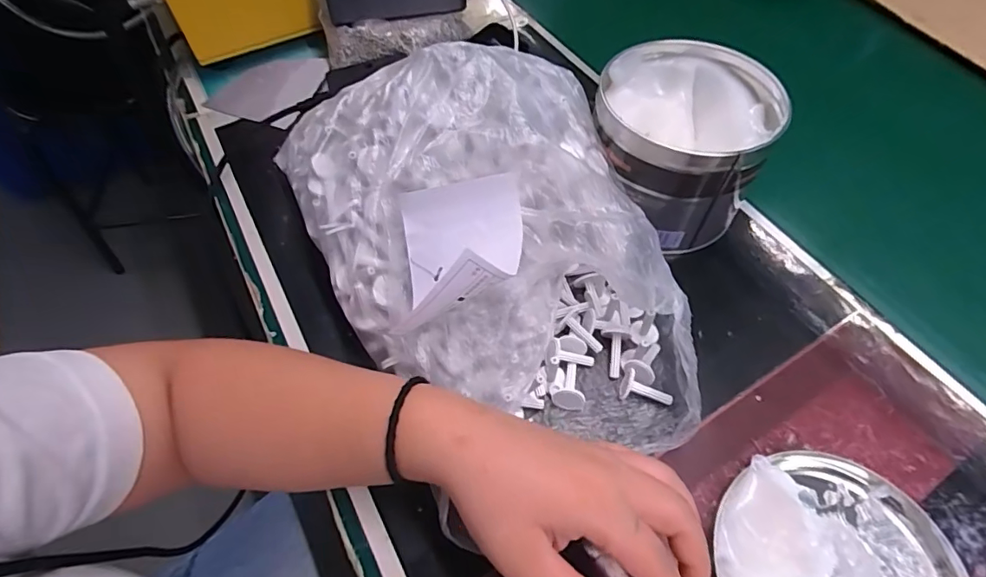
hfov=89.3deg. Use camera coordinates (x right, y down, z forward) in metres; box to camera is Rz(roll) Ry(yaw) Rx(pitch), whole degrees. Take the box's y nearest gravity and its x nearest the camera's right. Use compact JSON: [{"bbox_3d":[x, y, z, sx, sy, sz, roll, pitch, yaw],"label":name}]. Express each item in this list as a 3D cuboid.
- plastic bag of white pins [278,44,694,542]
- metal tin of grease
[{"bbox_3d":[-0.007,-0.029,0.322,0.210,0.114,0.292,-17,59,-12],"label":"plastic bag of white pins"},{"bbox_3d":[0.137,-0.107,0.379,0.119,0.098,0.114,1,57,-1],"label":"metal tin of grease"}]

